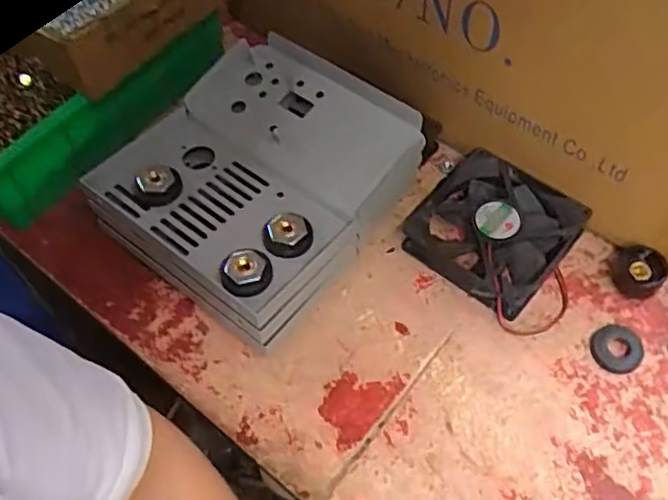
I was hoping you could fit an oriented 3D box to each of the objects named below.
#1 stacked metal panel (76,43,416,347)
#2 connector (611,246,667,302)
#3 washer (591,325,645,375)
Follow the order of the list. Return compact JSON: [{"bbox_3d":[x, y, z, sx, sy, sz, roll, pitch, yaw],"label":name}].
[{"bbox_3d":[-0.056,-0.052,0.469,0.184,0.063,0.176,32,62,23],"label":"stacked metal panel"},{"bbox_3d":[0.196,0.014,0.435,0.023,0.024,0.032,-36,60,-20],"label":"connector"},{"bbox_3d":[0.176,0.061,0.418,0.031,0.004,0.032,-2,55,2],"label":"washer"}]

